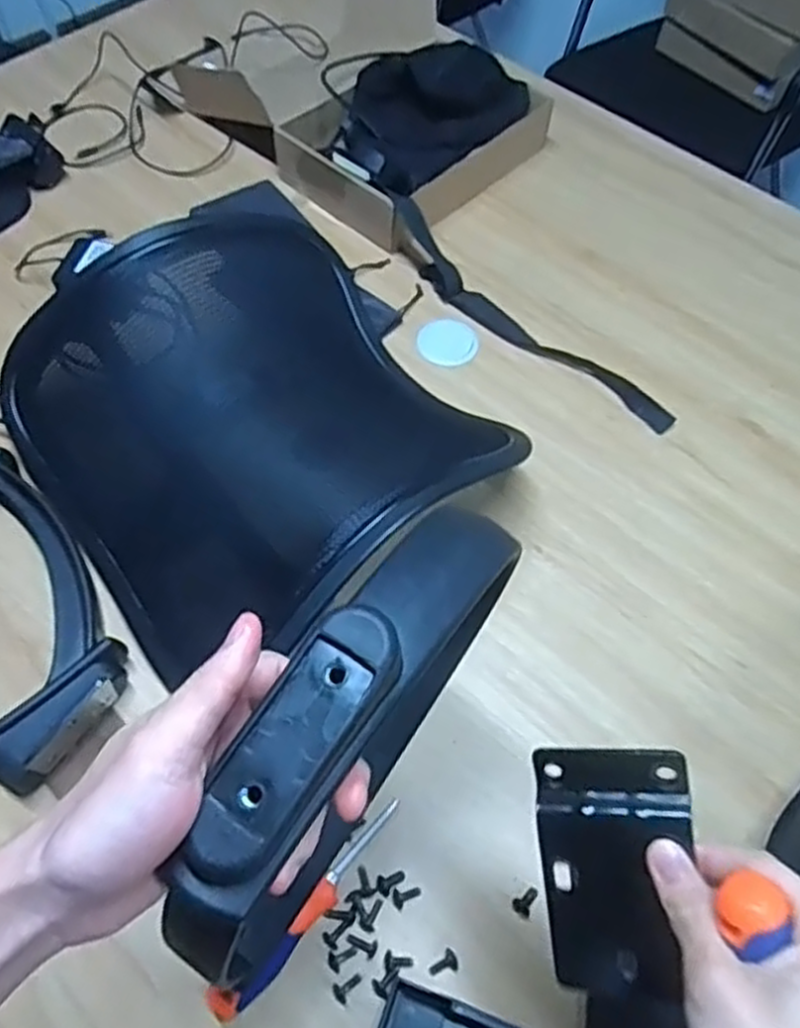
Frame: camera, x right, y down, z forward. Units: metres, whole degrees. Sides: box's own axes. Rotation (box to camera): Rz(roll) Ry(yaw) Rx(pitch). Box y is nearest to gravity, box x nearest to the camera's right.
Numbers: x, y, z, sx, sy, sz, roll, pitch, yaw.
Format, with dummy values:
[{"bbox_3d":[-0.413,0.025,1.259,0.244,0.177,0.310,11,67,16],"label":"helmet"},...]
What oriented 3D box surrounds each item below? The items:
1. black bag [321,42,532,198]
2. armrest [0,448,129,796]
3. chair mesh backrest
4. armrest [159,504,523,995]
[{"bbox_3d":[0.025,-0.493,0.958,0.186,0.084,0.243,38,65,18],"label":"black bag"},{"bbox_3d":[-0.379,0.112,0.621,0.255,0.051,0.280,1,60,-1],"label":"armrest"},{"bbox_3d":[-0.144,-0.093,0.717,0.375,0.120,0.378,-36,67,-20],"label":"chair mesh backrest"},{"bbox_3d":[-0.017,0.119,0.402,0.051,0.253,0.231,27,63,13],"label":"armrest"}]

